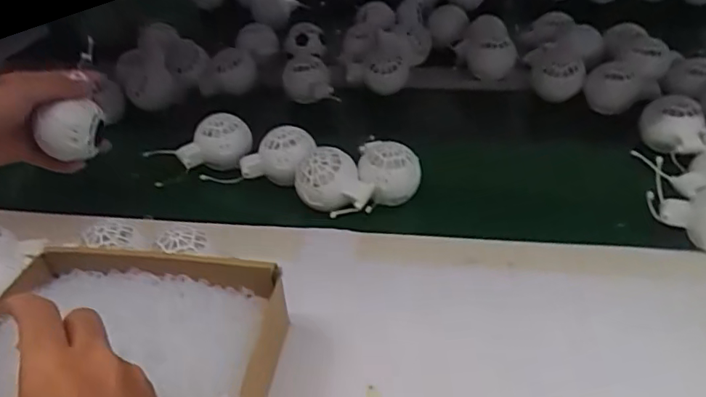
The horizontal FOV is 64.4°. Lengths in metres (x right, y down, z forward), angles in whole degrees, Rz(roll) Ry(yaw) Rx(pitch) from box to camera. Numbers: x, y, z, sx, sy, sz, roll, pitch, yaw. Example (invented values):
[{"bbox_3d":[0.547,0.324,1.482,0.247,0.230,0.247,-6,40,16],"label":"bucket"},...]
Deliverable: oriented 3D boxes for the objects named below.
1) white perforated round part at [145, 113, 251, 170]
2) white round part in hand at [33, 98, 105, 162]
[{"bbox_3d":[-0.171,-0.057,0.623,0.114,0.049,0.063,-13,41,-12],"label":"white perforated round part"},{"bbox_3d":[-0.269,-0.065,0.535,0.041,0.051,0.045,1,40,10],"label":"white round part in hand"}]

